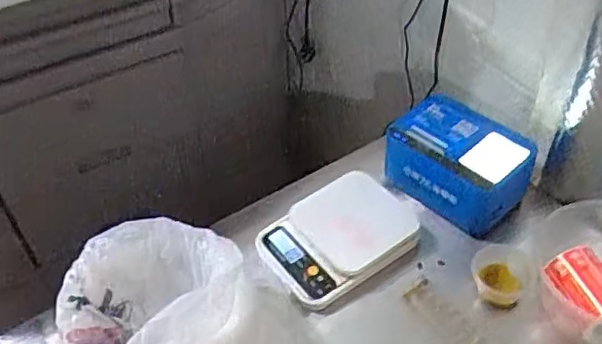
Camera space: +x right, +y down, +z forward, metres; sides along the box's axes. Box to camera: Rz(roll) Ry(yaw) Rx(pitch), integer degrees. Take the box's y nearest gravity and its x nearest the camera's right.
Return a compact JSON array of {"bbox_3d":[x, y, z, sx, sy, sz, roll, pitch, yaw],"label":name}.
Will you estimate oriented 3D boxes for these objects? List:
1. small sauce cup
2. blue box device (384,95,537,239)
[{"bbox_3d":[0.238,0.126,0.747,0.066,0.043,0.065,-1,46,1],"label":"small sauce cup"},{"bbox_3d":[0.201,-0.014,0.822,0.170,0.088,0.134,37,74,30],"label":"blue box device"}]

